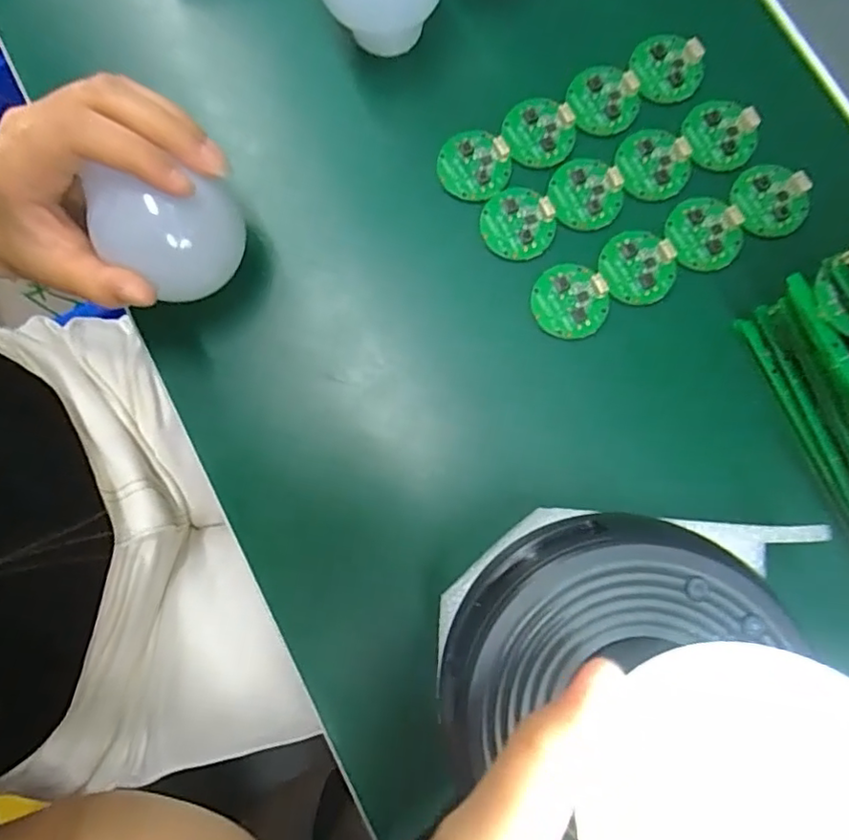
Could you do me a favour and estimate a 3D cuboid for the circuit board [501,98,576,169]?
[{"bbox_3d":[0.055,-0.139,0.278,0.033,0.006,0.031,30,83,5],"label":"circuit board"}]

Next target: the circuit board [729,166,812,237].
[{"bbox_3d":[0.162,-0.103,0.271,0.032,0.008,0.033,-2,82,1],"label":"circuit board"}]

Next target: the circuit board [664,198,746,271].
[{"bbox_3d":[0.131,-0.088,0.270,0.033,0.005,0.033,-23,82,-2],"label":"circuit board"}]

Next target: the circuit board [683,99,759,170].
[{"bbox_3d":[0.141,-0.136,0.275,0.034,0.009,0.033,38,84,6],"label":"circuit board"}]

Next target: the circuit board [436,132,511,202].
[{"bbox_3d":[0.024,-0.122,0.277,0.034,0.004,0.033,15,82,3],"label":"circuit board"}]

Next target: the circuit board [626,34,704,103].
[{"bbox_3d":[0.119,-0.171,0.281,0.035,0.009,0.029,-2,82,1],"label":"circuit board"}]

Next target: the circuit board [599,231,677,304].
[{"bbox_3d":[0.099,-0.072,0.268,0.033,0.006,0.034,-20,82,-2],"label":"circuit board"}]

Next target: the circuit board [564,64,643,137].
[{"bbox_3d":[0.088,-0.155,0.280,0.035,0.006,0.032,-20,82,-2],"label":"circuit board"}]

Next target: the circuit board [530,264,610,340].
[{"bbox_3d":[0.067,-0.055,0.269,0.034,0.007,0.033,8,82,2],"label":"circuit board"}]

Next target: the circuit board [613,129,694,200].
[{"bbox_3d":[0.109,-0.122,0.274,0.033,0.006,0.032,-18,82,-1],"label":"circuit board"}]

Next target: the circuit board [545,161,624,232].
[{"bbox_3d":[0.077,-0.108,0.274,0.033,0.005,0.034,-4,82,1],"label":"circuit board"}]

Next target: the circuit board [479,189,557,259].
[{"bbox_3d":[0.044,-0.093,0.274,0.034,0.008,0.033,15,82,3],"label":"circuit board"}]

